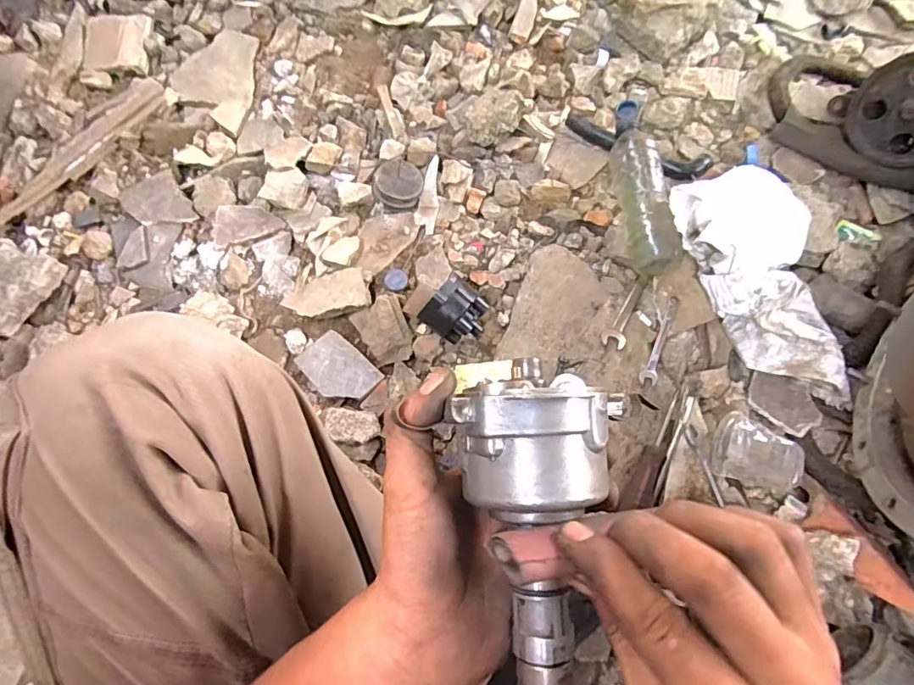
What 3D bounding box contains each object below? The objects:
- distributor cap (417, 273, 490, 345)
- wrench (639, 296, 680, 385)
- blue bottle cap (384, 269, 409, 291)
[{"bbox_3d":[-0.001,-0.036,0.629,0.065,0.075,0.070,34,74,12],"label":"distributor cap"},{"bbox_3d":[0.260,-0.005,0.635,0.020,0.004,0.125,23,76,7],"label":"wrench"},{"bbox_3d":[-0.083,-0.087,0.687,0.031,0.013,0.032,0,74,0],"label":"blue bottle cap"}]

